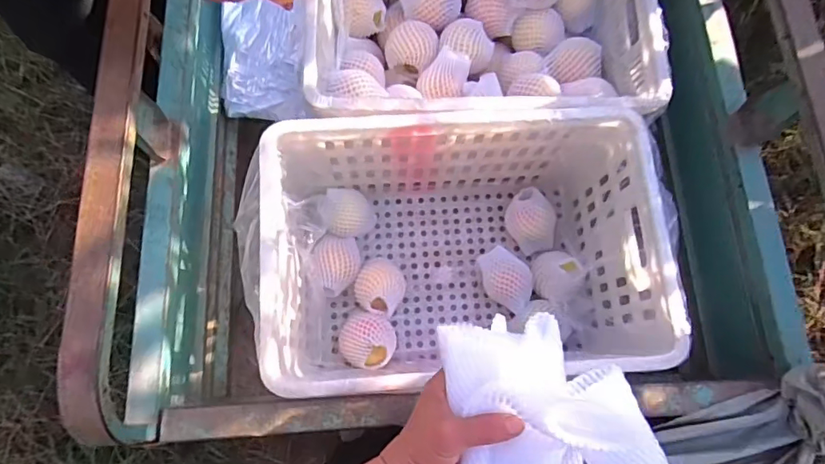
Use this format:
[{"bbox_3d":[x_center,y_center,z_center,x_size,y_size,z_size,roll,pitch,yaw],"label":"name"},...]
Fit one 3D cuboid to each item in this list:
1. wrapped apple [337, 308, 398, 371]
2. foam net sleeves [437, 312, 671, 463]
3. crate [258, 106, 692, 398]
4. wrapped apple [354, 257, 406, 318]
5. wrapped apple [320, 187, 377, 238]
[{"bbox_3d":[-0.076,0.182,0.857,0.092,0.104,0.091,0,76,-1],"label":"wrapped apple"},{"bbox_3d":[0.117,0.168,0.409,0.165,0.067,0.194,-5,76,-2],"label":"foam net sleeves"},{"bbox_3d":[0.077,0.044,0.800,0.571,0.313,0.367,-5,76,-2],"label":"crate"},{"bbox_3d":[-0.056,0.094,0.896,0.087,0.084,0.105,13,76,3],"label":"wrapped apple"},{"bbox_3d":[-0.114,-0.030,0.921,0.085,0.087,0.082,0,76,-1],"label":"wrapped apple"}]

